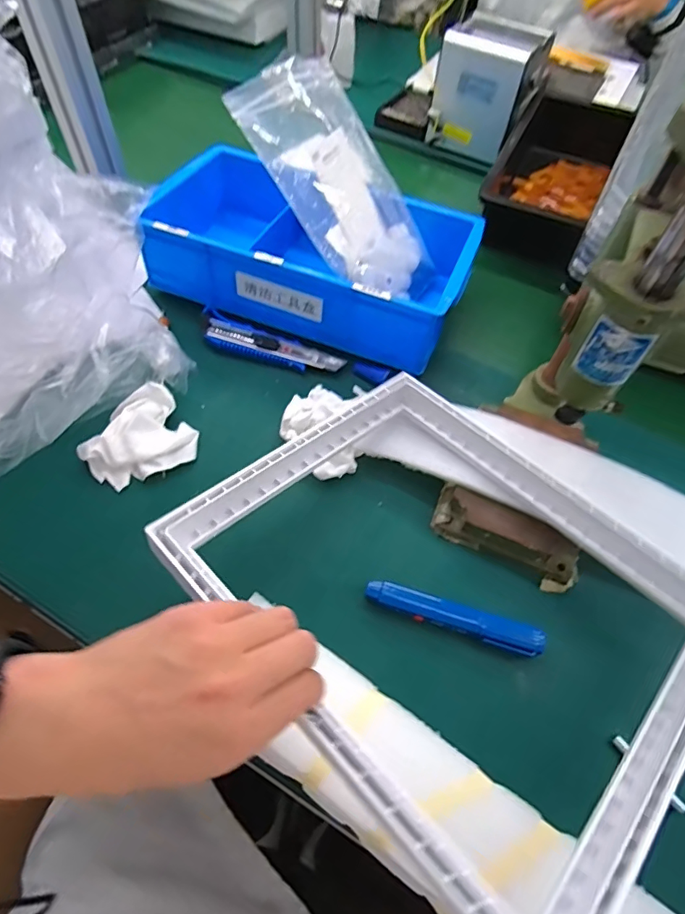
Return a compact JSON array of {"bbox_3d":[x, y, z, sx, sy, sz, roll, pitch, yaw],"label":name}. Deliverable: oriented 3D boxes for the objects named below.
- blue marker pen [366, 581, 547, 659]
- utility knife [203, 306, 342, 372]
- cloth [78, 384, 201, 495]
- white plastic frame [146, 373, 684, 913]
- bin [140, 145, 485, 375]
[{"bbox_3d":[0.090,0.134,0.428,0.143,0.027,0.022,17,58,8],"label":"blue marker pen"},{"bbox_3d":[-0.078,-0.123,0.565,0.162,0.016,0.040,15,58,7],"label":"utility knife"},{"bbox_3d":[-0.196,-0.018,0.493,0.098,0.030,0.083,-27,63,-19],"label":"cloth"},{"bbox_3d":[0.073,0.088,0.356,0.278,0.026,0.324,-34,62,-31],"label":"white plastic frame"},{"bbox_3d":[-0.038,-0.240,0.601,0.362,0.090,0.215,22,59,11],"label":"bin"}]

